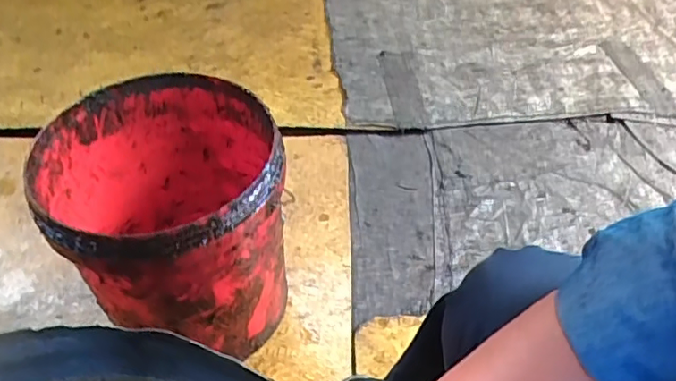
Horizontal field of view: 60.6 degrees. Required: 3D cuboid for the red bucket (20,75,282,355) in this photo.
[{"bbox_3d":[-0.224,0.034,0.792,0.299,0.253,0.301,0,47,0],"label":"red bucket"}]

